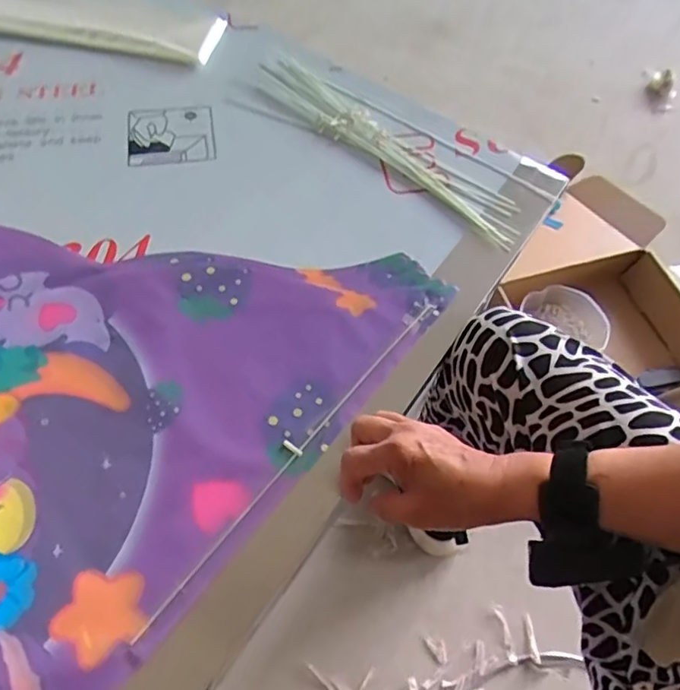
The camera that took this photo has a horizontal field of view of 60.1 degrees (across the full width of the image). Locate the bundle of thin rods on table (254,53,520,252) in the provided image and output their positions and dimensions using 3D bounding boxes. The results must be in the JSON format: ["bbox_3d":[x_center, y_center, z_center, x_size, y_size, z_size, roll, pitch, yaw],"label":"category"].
[{"bbox_3d":[0.051,-0.232,0.672,0.371,0.012,0.064,37,63,17],"label":"bundle of thin rods on table"}]

